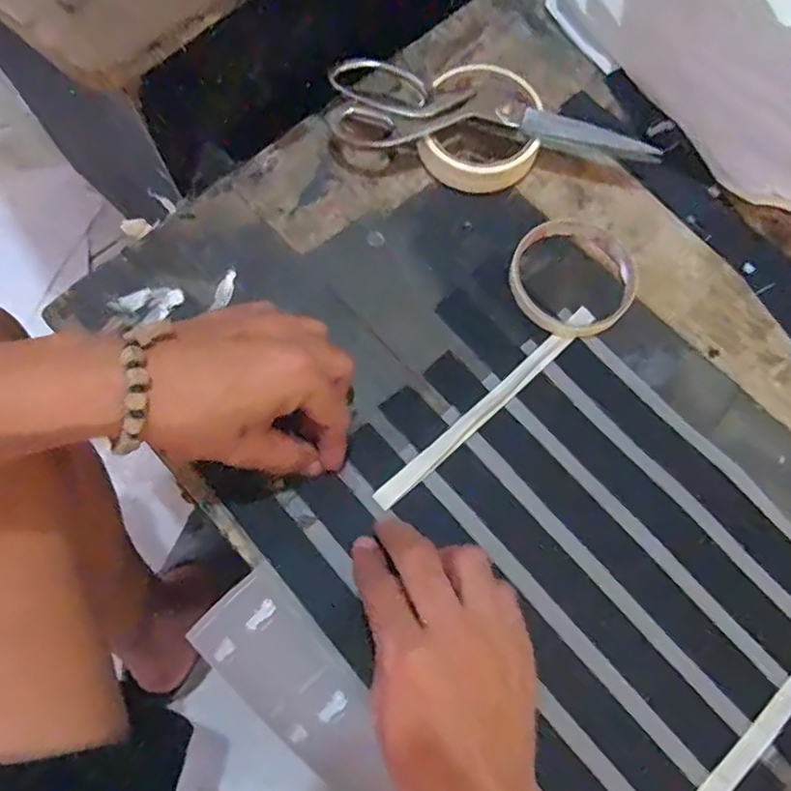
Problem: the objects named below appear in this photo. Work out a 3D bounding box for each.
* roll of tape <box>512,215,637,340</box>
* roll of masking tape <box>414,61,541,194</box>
[{"bbox_3d":[0.121,-0.082,0.426,0.085,0.010,0.082,1,70,-2],"label":"roll of tape"},{"bbox_3d":[0.062,-0.188,0.450,0.081,0.034,0.084,15,70,4],"label":"roll of masking tape"}]

